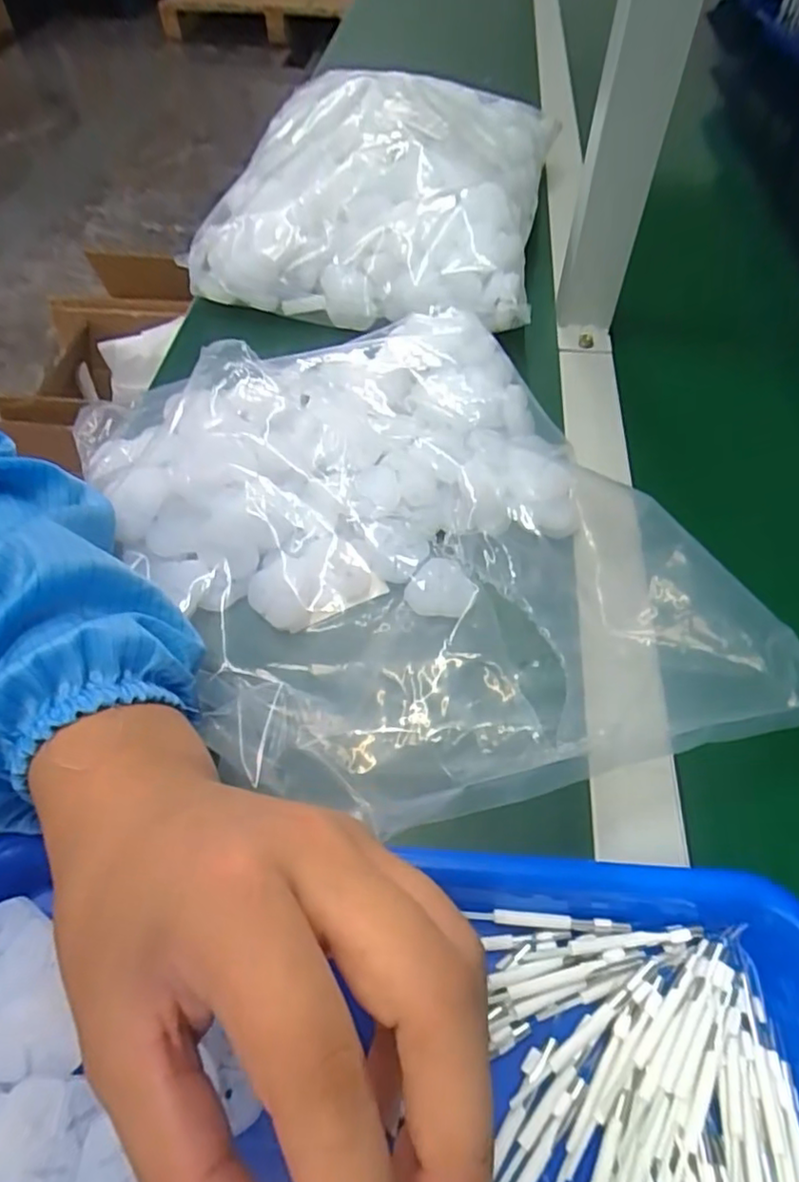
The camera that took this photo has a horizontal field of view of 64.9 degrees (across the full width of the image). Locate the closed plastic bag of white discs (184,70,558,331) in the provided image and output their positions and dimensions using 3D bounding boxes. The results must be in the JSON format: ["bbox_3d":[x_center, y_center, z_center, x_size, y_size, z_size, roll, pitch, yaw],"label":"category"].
[{"bbox_3d":[-0.013,-0.343,0.511,0.251,0.082,0.300,8,56,6],"label":"closed plastic bag of white discs"}]

